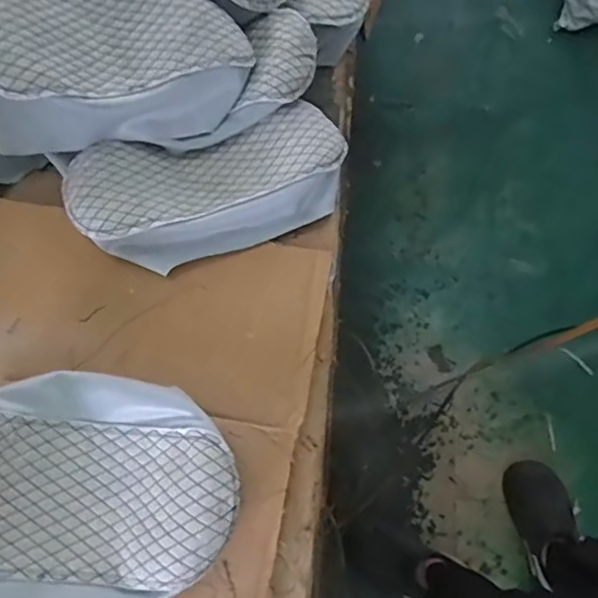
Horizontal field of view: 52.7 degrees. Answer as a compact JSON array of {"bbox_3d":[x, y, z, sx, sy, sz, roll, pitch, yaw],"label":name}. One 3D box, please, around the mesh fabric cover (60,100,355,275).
[{"bbox_3d":[-0.098,-0.138,0.695,0.309,0.048,0.162,-21,73,-8],"label":"mesh fabric cover"}]

